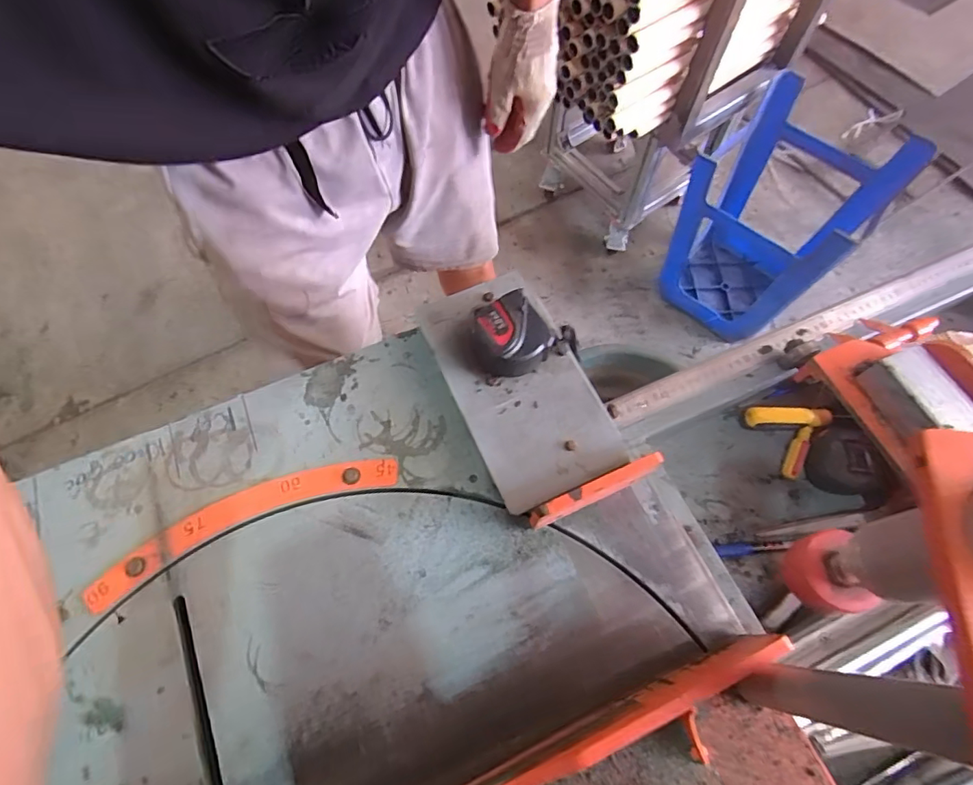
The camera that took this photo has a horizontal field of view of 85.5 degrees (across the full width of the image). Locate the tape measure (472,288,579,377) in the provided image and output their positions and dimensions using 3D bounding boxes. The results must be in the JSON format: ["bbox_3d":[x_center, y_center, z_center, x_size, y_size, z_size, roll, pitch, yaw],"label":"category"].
[{"bbox_3d":[0.032,-0.052,0.439,0.083,0.034,0.062,-16,65,-6],"label":"tape measure"}]

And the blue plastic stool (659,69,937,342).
[{"bbox_3d":[0.623,-0.359,1.192,0.328,0.423,0.332,41,72,16],"label":"blue plastic stool"}]

